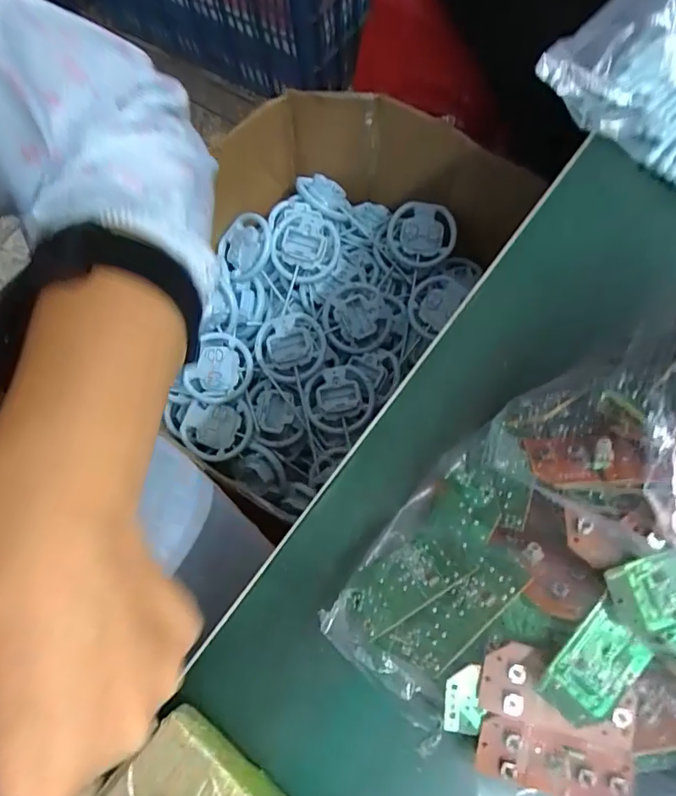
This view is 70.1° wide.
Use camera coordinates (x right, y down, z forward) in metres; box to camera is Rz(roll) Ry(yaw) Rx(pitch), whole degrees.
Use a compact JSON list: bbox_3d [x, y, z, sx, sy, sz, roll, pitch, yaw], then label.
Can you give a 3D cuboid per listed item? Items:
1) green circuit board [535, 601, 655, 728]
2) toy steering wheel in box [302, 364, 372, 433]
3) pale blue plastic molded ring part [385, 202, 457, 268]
[{"bbox_3d":[0.104,0.112,0.196,0.043,0.005,0.032,-45,90,-2],"label":"green circuit board"},{"bbox_3d":[0.002,-0.002,0.701,0.098,0.015,0.100,-1,71,3],"label":"toy steering wheel in box"},{"bbox_3d":[0.130,-0.255,0.761,0.106,0.033,0.098,5,96,15],"label":"pale blue plastic molded ring part"}]

